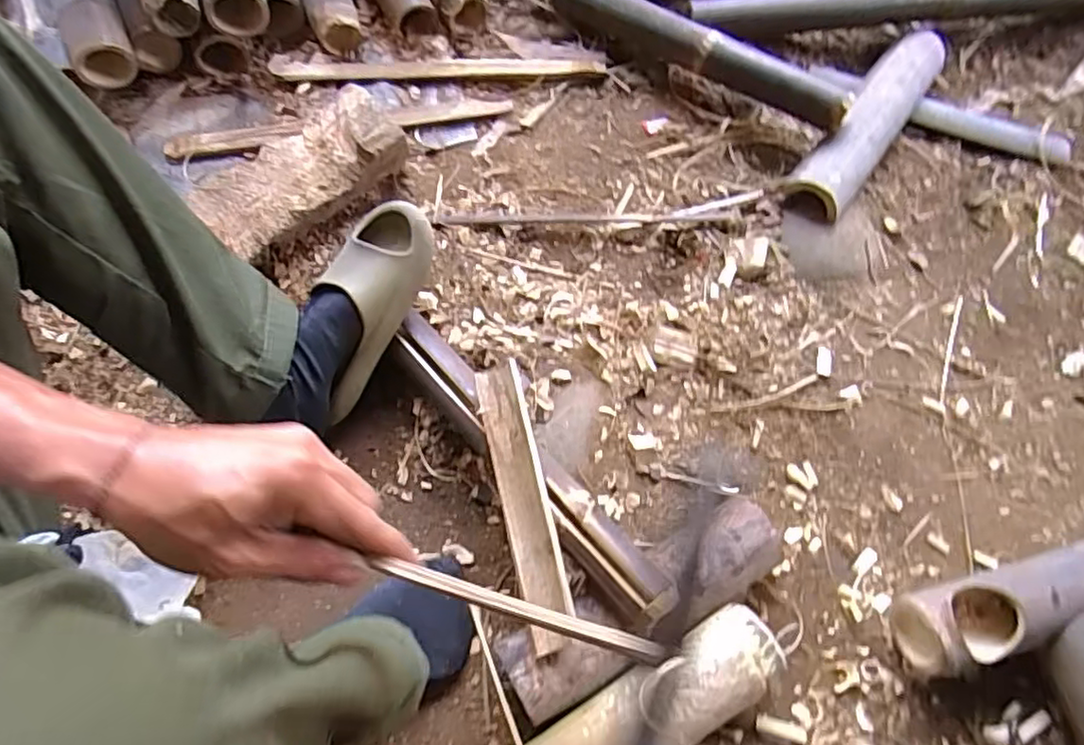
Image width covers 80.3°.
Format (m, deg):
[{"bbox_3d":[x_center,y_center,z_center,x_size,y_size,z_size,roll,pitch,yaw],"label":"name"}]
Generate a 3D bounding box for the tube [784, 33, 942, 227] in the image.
[{"bbox_3d":[0.421,-0.326,0.815,0.072,0.051,0.361,36,71,11],"label":"tube"}]

